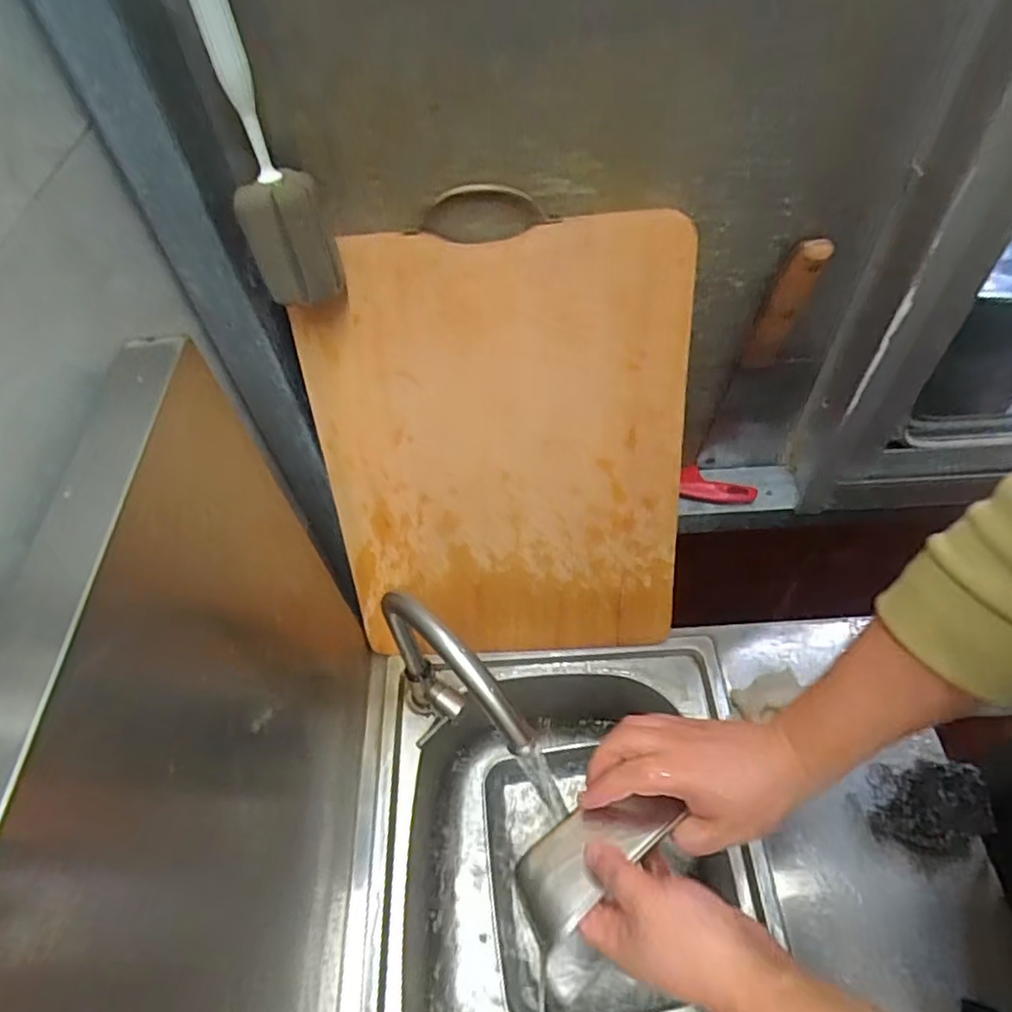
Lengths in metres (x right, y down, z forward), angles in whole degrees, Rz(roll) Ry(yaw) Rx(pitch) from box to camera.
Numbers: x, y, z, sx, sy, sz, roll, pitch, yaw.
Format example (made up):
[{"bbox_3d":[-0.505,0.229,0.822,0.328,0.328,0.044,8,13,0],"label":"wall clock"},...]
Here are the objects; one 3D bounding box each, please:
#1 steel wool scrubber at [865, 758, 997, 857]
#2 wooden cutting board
[{"bbox_3d":[0.365,0.260,0.560,0.091,0.055,0.070,-4,53,2],"label":"steel wool scrubber"},{"bbox_3d":[-0.001,-0.027,0.576,0.305,0.407,0.020,-3,34,3],"label":"wooden cutting board"}]

